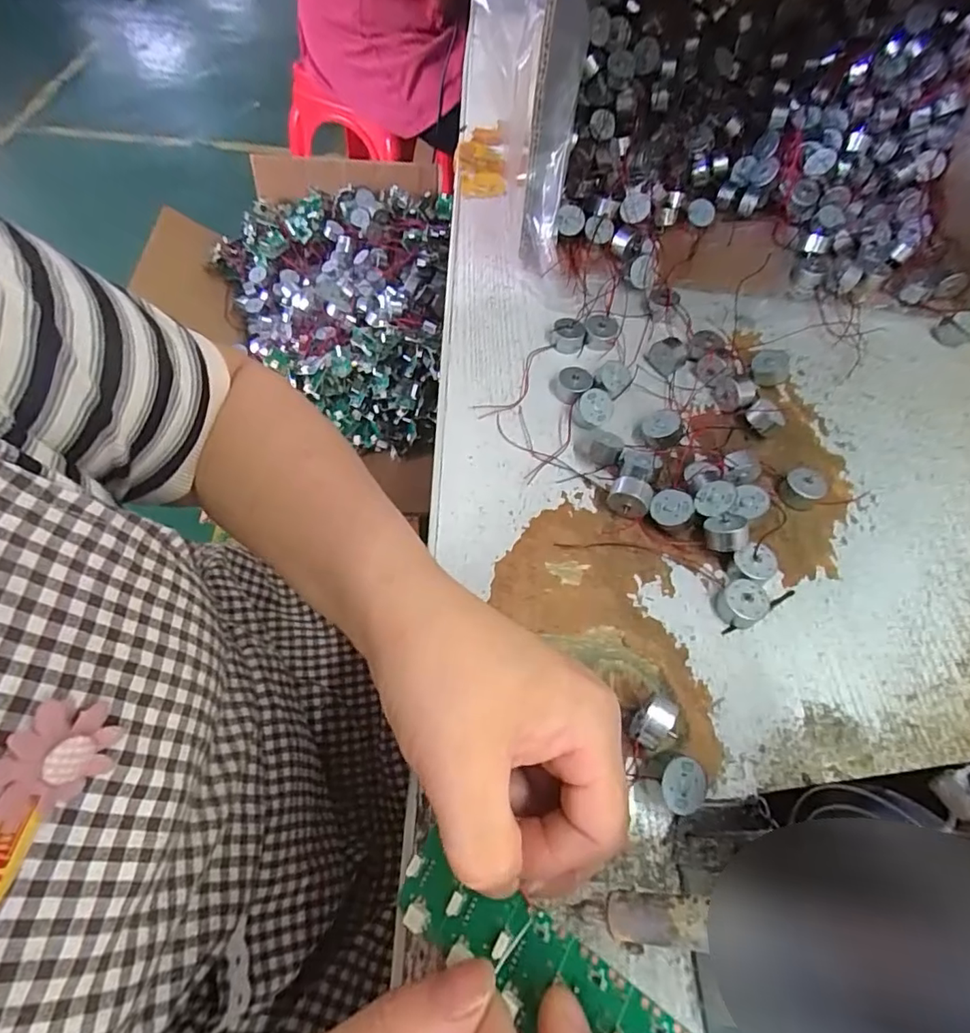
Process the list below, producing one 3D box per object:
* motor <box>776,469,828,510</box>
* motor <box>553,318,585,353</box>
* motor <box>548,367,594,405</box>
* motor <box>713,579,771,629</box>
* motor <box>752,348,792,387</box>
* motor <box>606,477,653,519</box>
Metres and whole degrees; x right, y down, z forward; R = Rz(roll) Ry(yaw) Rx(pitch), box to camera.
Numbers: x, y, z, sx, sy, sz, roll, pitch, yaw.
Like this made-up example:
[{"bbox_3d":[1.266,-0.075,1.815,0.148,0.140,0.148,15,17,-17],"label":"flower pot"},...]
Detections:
[{"bbox_3d":[0.195,-0.018,0.329,0.019,0.018,0.023,-38,68,-23],"label":"motor"},{"bbox_3d":[0.061,-0.133,0.391,0.023,0.013,0.024,18,59,7],"label":"motor"},{"bbox_3d":[0.058,-0.089,0.367,0.027,0.013,0.026,2,59,-3],"label":"motor"},{"bbox_3d":[0.140,0.047,0.290,0.025,0.014,0.023,2,59,-3],"label":"motor"},{"bbox_3d":[0.202,-0.104,0.380,0.026,0.024,0.022,34,63,16],"label":"motor"},{"bbox_3d":[0.085,-0.011,0.315,0.025,0.023,0.016,11,59,3],"label":"motor"}]

